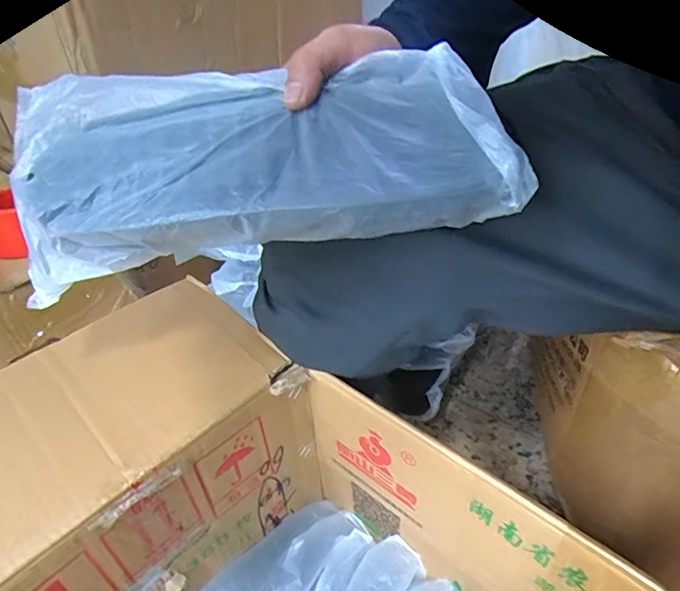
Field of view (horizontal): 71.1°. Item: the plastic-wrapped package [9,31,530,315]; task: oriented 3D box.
[{"bbox_3d":[-0.048,-0.086,0.288,0.285,0.046,0.128,-8,70,-2],"label":"plastic-wrapped package"}]

